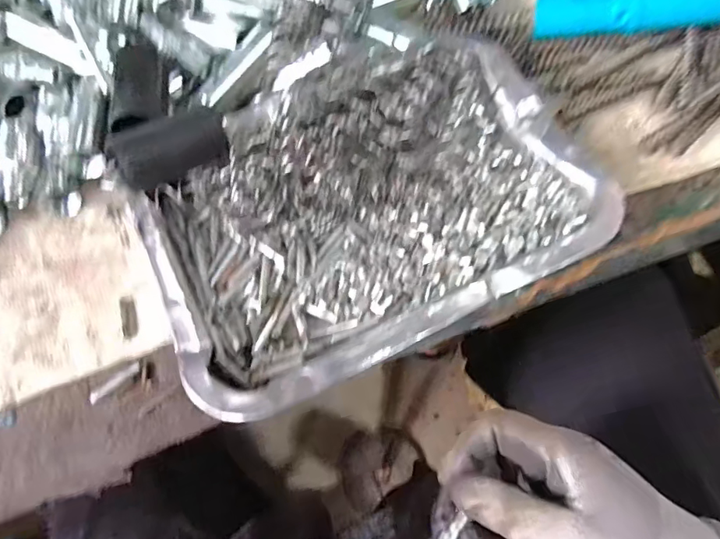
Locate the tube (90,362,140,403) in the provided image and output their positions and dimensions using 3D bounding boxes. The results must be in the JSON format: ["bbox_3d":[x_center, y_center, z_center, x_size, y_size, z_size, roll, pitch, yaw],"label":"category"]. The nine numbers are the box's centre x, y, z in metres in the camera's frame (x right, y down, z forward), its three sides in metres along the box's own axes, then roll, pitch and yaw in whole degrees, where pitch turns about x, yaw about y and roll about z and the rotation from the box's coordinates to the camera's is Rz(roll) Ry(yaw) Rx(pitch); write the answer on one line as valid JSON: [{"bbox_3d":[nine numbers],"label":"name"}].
[{"bbox_3d":[-0.135,0.062,0.289,0.029,0.004,0.007,-38,69,-14],"label":"tube"}]

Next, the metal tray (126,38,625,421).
[{"bbox_3d":[0.002,-0.041,0.312,0.249,0.036,0.182,-26,66,-9],"label":"metal tray"}]

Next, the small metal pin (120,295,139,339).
[{"bbox_3d":[-0.136,0.027,0.307,0.010,0.004,0.027,-18,65,-6],"label":"small metal pin"}]

